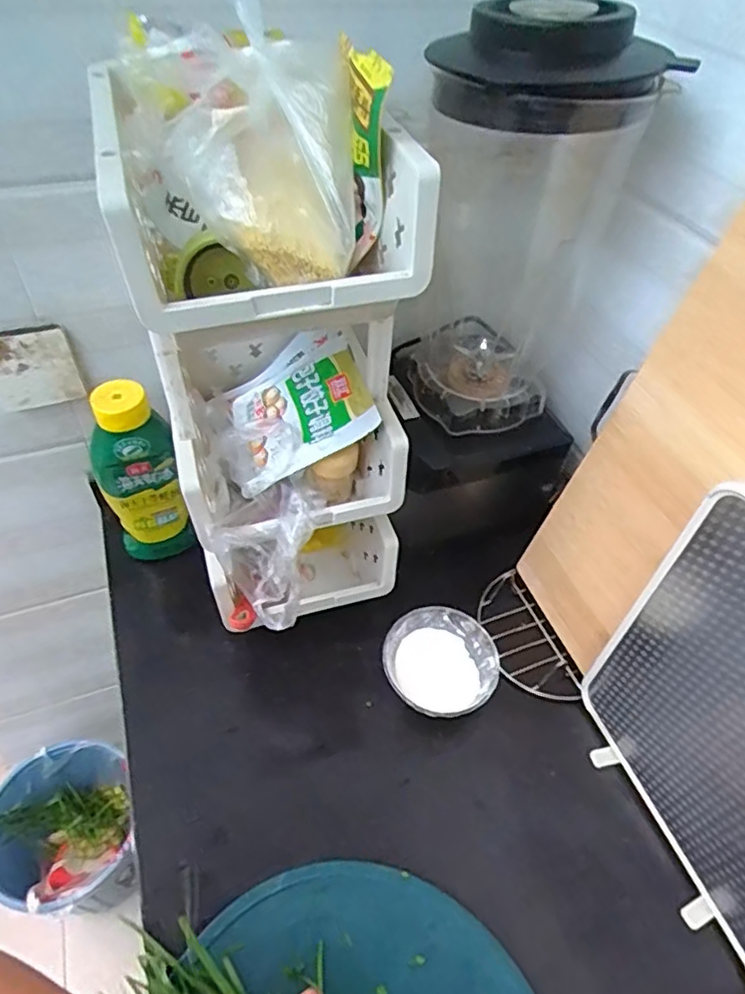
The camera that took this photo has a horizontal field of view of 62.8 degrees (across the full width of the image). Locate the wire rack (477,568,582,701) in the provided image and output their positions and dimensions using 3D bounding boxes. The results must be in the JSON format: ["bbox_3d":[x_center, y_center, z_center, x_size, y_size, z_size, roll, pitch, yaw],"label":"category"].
[{"bbox_3d":[0.174,0.163,0.719,0.095,0.029,0.172,-11,52,-19],"label":"wire rack"}]

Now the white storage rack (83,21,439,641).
[{"bbox_3d":[-0.095,-0.086,0.592,0.192,0.548,0.315,-14,51,-16],"label":"white storage rack"}]

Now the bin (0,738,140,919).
[{"bbox_3d":[-0.546,0.615,1.081,0.238,0.240,0.251,-15,51,-17],"label":"bin"}]

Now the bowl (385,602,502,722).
[{"bbox_3d":[0.074,0.185,0.672,0.118,0.054,0.113,2,48,-2],"label":"bowl"}]

